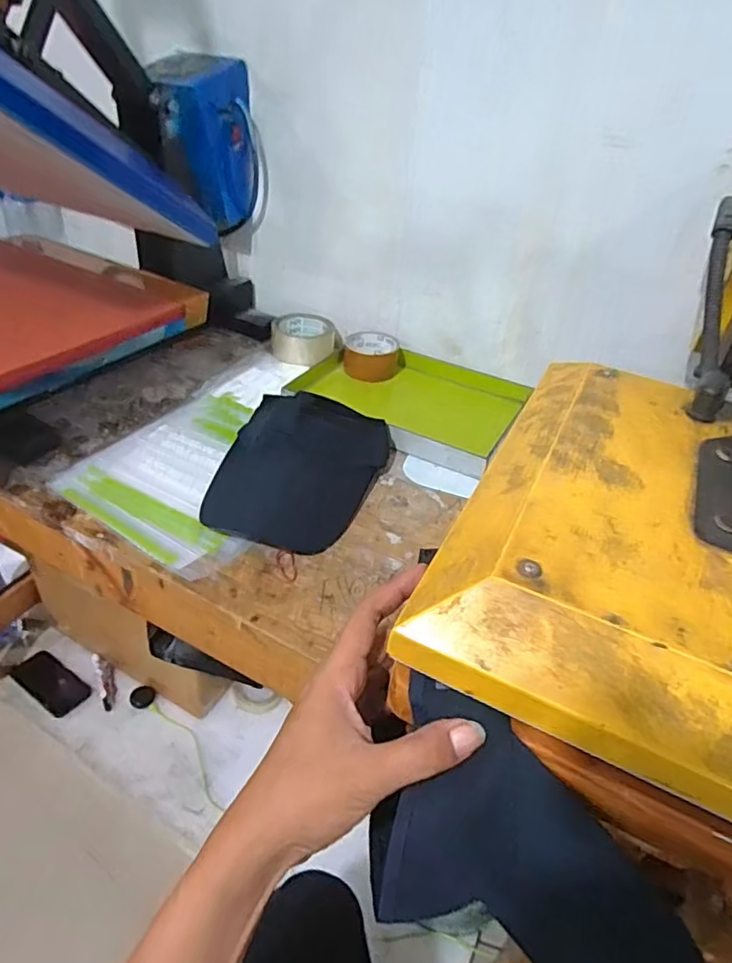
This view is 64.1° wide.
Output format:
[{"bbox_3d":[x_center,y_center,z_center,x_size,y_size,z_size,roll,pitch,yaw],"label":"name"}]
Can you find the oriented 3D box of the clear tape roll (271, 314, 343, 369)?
[{"bbox_3d":[-0.097,-0.229,0.950,0.109,0.047,0.105,3,38,-3],"label":"clear tape roll"}]

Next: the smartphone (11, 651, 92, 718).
[{"bbox_3d":[-0.662,0.423,1.231,0.164,0.017,0.080,24,41,22],"label":"smartphone"}]

